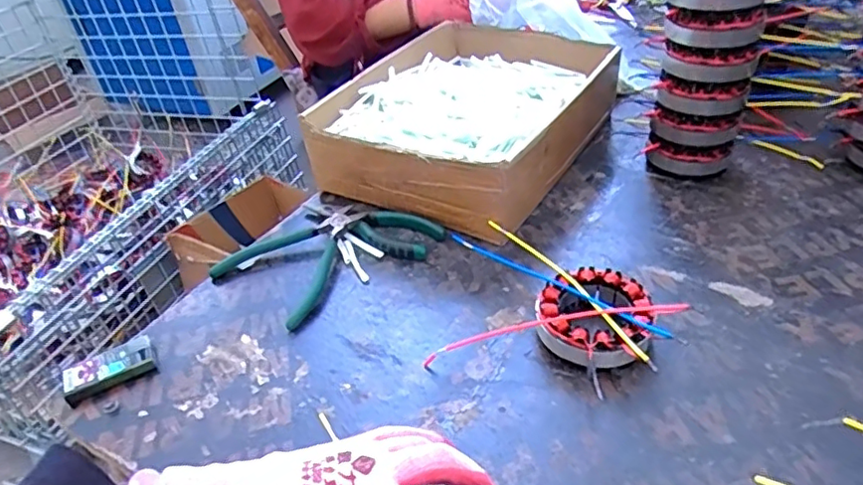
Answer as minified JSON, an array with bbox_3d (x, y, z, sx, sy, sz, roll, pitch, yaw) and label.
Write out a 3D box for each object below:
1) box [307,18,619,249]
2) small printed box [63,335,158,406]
[{"bbox_3d":[0.056,-0.154,0.702,0.241,0.095,0.349,16,43,27],"label":"box"},{"bbox_3d":[-0.259,0.101,0.486,0.067,0.018,0.033,-24,41,-20],"label":"small printed box"}]

